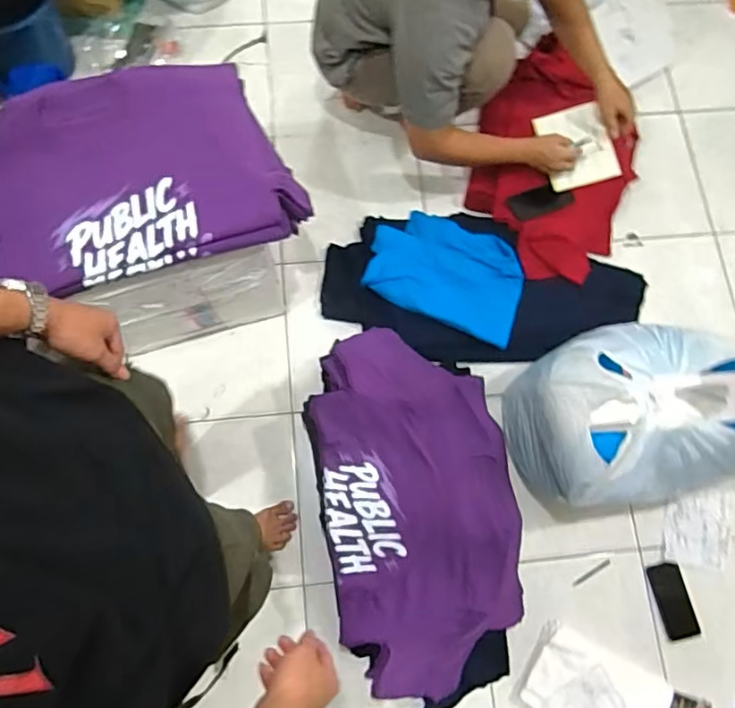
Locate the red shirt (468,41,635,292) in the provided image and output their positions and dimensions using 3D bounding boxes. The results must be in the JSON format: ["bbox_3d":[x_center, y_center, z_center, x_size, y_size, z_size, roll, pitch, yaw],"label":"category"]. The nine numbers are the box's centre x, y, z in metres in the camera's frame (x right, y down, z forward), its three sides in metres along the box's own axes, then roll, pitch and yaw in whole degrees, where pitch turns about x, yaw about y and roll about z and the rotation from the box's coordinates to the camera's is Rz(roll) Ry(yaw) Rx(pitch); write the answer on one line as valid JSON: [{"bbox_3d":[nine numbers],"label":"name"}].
[{"bbox_3d":[0.493,-0.518,1.574,0.410,0.116,0.669,10,81,6],"label":"red shirt"}]

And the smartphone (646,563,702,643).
[{"bbox_3d":[0.711,0.575,1.365,0.072,0.009,0.168,-17,84,5],"label":"smartphone"}]

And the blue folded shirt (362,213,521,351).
[{"bbox_3d":[0.202,-0.212,1.473,0.392,0.060,0.273,23,76,4],"label":"blue folded shirt"}]

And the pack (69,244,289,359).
[{"bbox_3d":[-0.376,-0.105,1.307,0.371,0.410,0.027,-21,77,-7],"label":"pack"}]

